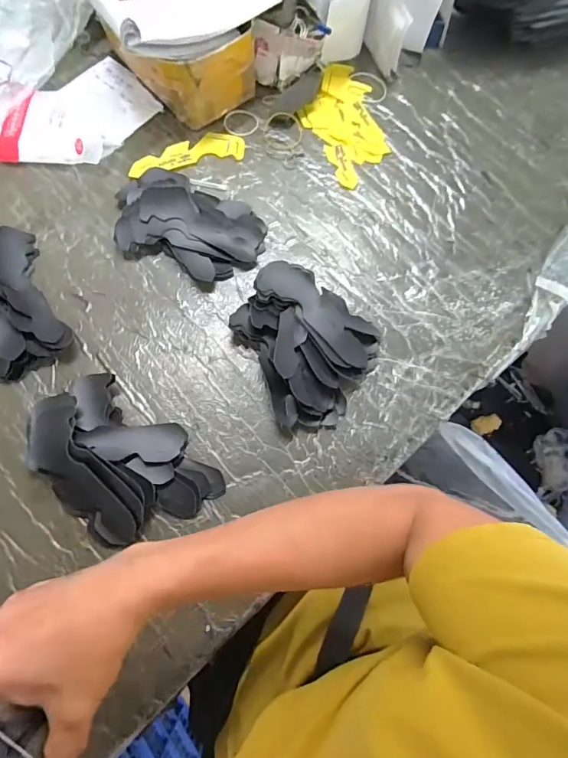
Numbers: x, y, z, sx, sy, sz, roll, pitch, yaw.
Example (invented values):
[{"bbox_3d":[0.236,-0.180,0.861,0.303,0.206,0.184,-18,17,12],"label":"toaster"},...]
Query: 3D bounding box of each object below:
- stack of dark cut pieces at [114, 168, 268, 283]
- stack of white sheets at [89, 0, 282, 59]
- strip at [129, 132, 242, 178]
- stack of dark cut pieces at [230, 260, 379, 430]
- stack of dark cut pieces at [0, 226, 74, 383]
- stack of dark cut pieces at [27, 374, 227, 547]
[{"bbox_3d":[-0.116,-0.182,0.528,0.175,0.032,0.116,25,72,6],"label":"stack of dark cut pieces"},{"bbox_3d":[-0.107,-0.435,0.524,0.210,0.037,0.103,-25,76,-11],"label":"stack of white sheets"},{"bbox_3d":[-0.124,-0.290,0.580,0.147,0.006,0.046,-16,73,-8],"label":"strip"},{"bbox_3d":[0.016,-0.040,0.485,0.164,0.026,0.143,42,75,11],"label":"stack of dark cut pieces"},{"bbox_3d":[-0.310,-0.074,0.480,0.149,0.035,0.158,-40,78,-14],"label":"stack of dark cut pieces"},{"bbox_3d":[-0.160,0.079,0.435,0.125,0.039,0.176,-43,78,-15],"label":"stack of dark cut pieces"}]

